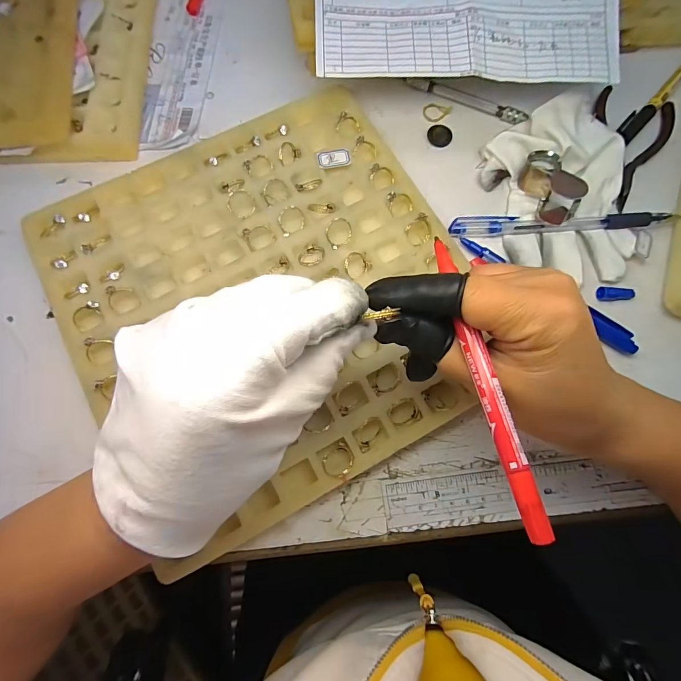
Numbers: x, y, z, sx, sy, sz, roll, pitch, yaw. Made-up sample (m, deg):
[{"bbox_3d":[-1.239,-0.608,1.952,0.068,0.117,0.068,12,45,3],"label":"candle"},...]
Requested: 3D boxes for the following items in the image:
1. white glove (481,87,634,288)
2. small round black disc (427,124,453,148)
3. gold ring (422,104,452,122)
[{"bbox_3d":[0.161,-0.108,0.268,0.096,0.023,0.136,-14,76,-3],"label":"white glove"},{"bbox_3d":[0.080,-0.164,0.298,0.019,0.007,0.017,20,77,5],"label":"small round black disc"},{"bbox_3d":[0.079,-0.186,0.304,0.023,0.004,0.018,12,76,3],"label":"gold ring"}]

